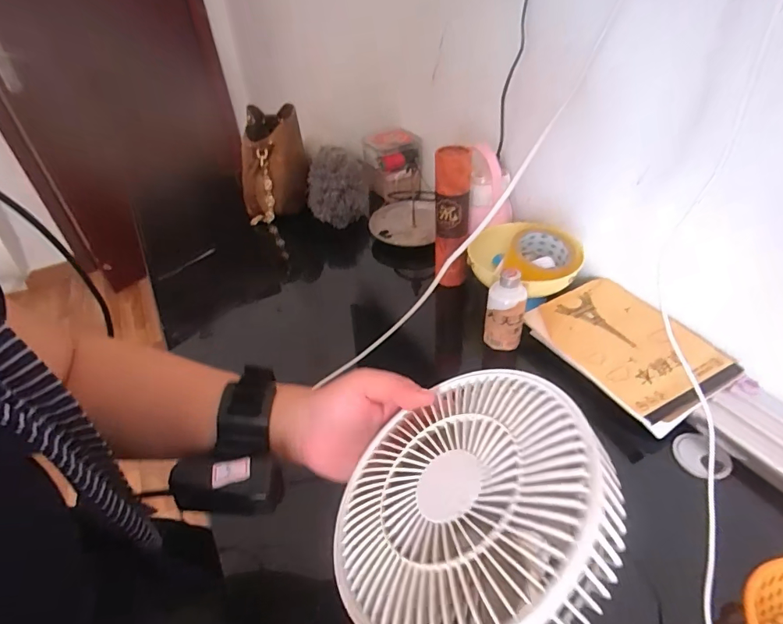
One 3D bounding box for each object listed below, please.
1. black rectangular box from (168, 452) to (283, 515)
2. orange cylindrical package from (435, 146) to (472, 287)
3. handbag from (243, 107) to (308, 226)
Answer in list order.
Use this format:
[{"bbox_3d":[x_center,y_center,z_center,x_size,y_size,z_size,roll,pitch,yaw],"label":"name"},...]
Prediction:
[{"bbox_3d":[-0.109,0.114,0.293,0.067,0.027,0.030,-3,39,2],"label":"black rectangular box"},{"bbox_3d":[0.098,-0.148,0.731,0.054,0.225,0.042,-6,39,-2],"label":"orange cylindrical package"},{"bbox_3d":[-0.287,-0.375,1.073,0.147,0.176,0.302,-13,40,-9],"label":"handbag"}]

